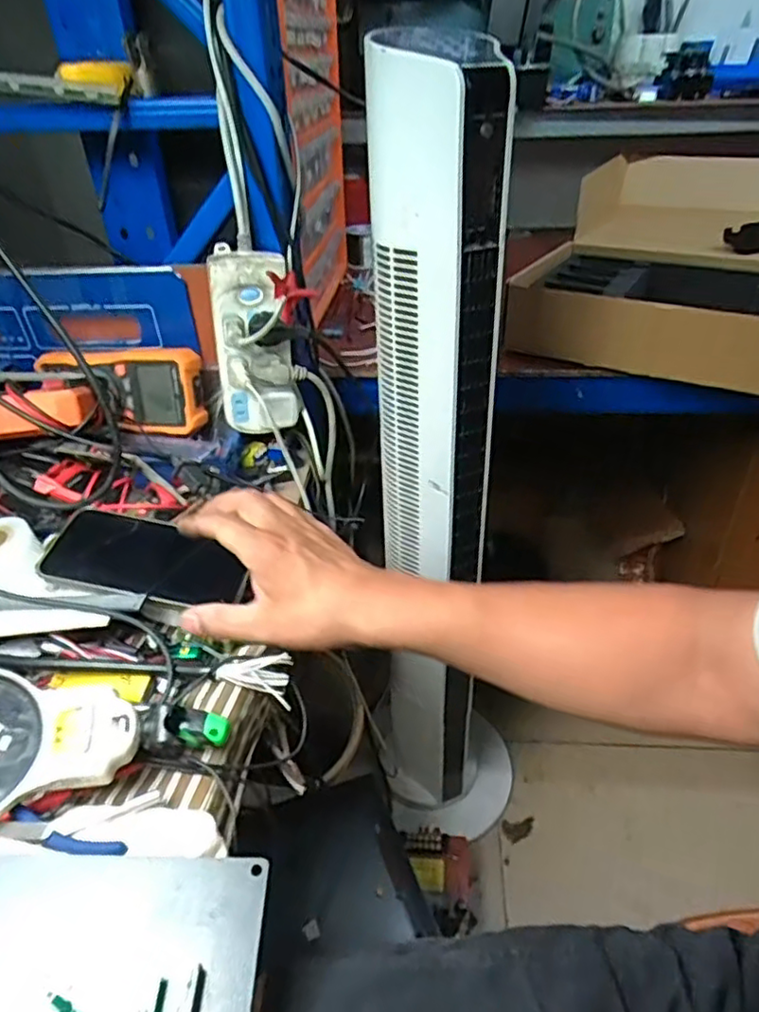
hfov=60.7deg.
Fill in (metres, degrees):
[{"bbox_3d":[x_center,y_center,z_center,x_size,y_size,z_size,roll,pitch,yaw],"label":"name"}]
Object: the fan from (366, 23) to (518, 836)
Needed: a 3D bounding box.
[{"bbox_3d":[0.092,0.065,0.814,0.180,1.100,0.139,8,37,14],"label":"fan"}]

